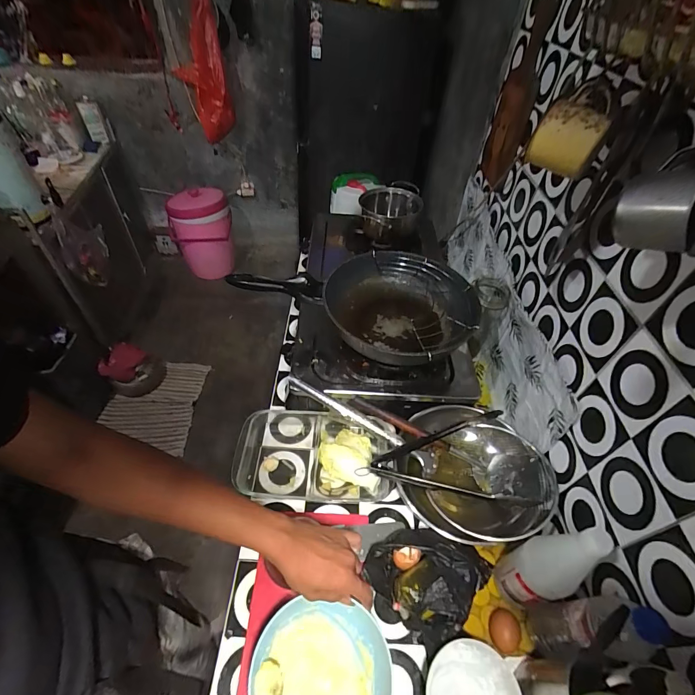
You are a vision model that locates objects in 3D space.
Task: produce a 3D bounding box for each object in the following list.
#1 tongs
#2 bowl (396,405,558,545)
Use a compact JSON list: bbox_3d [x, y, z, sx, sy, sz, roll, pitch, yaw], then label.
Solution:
[{"bbox_3d":[0.160,0.211,0.628,0.276,0.062,0.166,-4,48,-8],"label":"tongs"},{"bbox_3d":[0.214,0.219,0.648,0.216,0.092,0.247,-22,52,-23],"label":"bowl"}]

